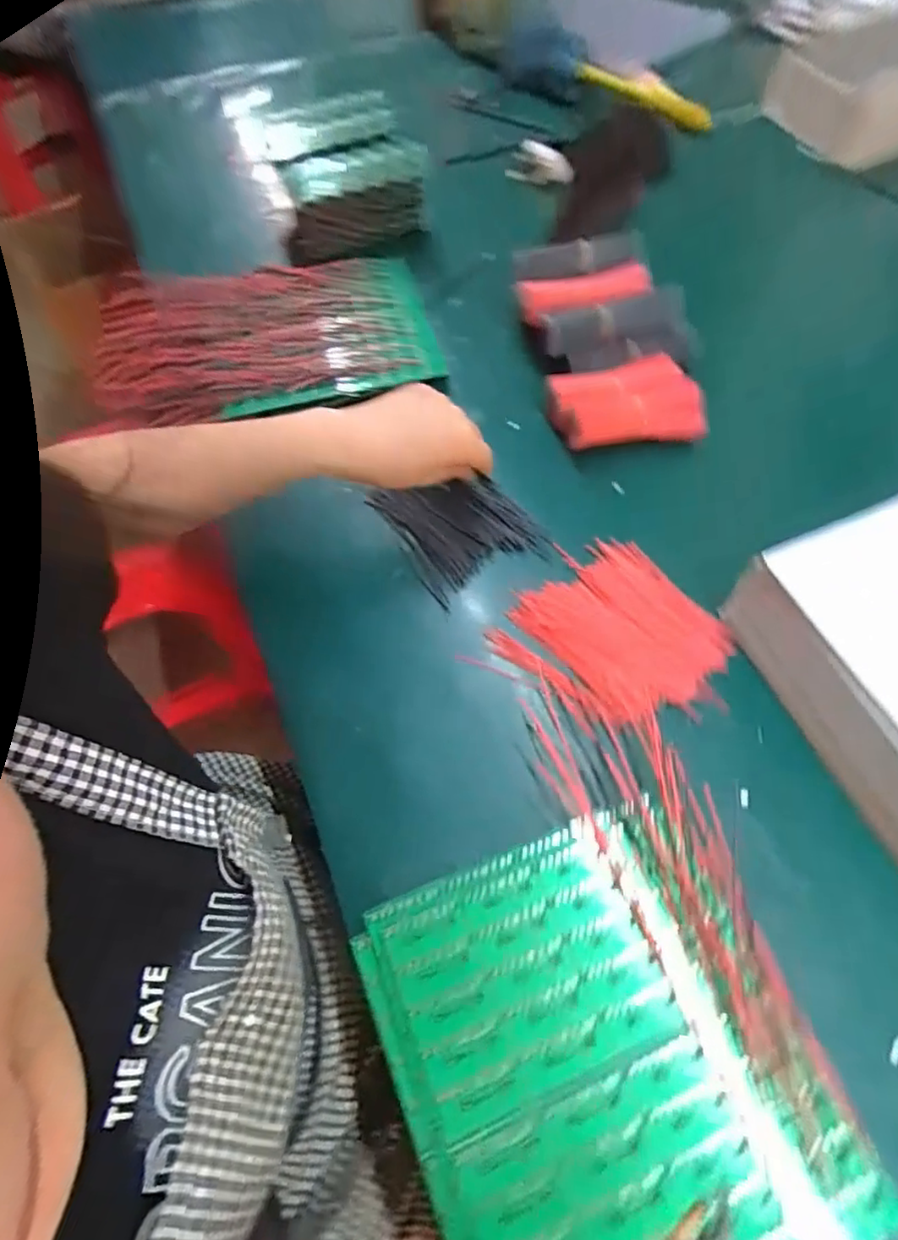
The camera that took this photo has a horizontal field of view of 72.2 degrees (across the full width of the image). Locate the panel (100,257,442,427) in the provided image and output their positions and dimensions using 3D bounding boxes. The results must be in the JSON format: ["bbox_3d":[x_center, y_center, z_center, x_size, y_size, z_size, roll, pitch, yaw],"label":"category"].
[{"bbox_3d":[-0.173,-0.277,0.589,0.312,0.041,0.197,-10,62,-3],"label":"panel"}]

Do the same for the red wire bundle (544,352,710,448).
[{"bbox_3d":[0.158,-0.195,0.553,0.134,0.035,0.077,-4,62,0],"label":"red wire bundle"}]

